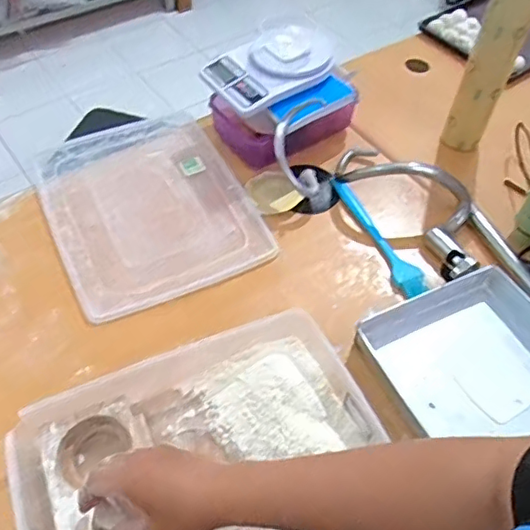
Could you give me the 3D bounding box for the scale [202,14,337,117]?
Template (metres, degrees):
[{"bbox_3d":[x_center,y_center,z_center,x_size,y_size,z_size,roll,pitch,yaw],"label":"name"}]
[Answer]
[{"bbox_3d":[0.010,-0.311,0.865,0.186,0.052,0.129,-30,60,-25],"label":"scale"}]

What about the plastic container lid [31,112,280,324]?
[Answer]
[{"bbox_3d":[-0.181,-0.096,0.859,0.277,0.026,0.360,-21,56,-19],"label":"plastic container lid"}]

